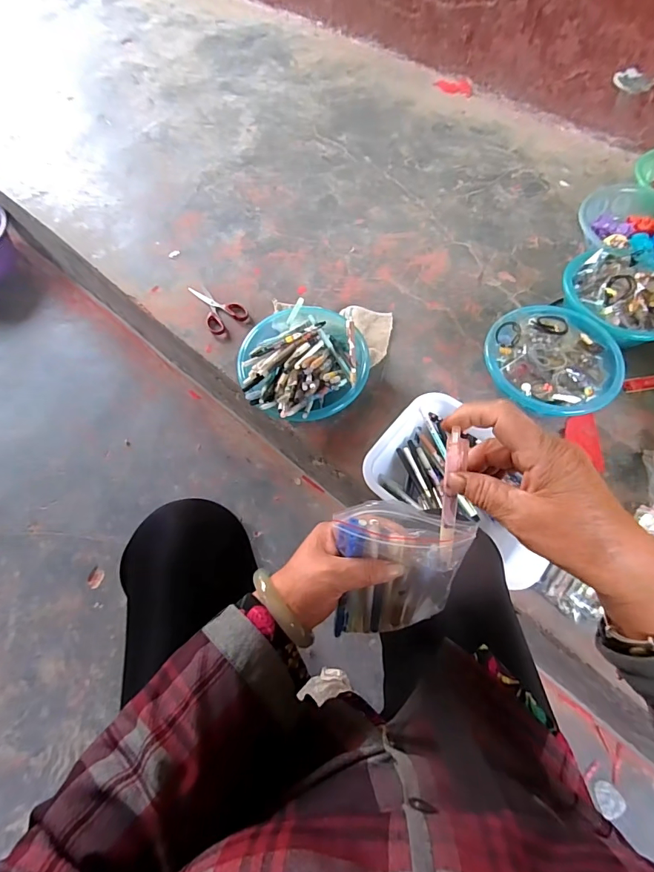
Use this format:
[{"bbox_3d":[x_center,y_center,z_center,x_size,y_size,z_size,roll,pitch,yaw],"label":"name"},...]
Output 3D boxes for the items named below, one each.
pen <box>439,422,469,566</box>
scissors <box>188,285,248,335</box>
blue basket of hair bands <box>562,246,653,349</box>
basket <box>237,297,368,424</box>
[{"bbox_3d":[0.091,0.052,0.315,0.014,0.128,0.008,-9,33,-5],"label":"pen"},{"bbox_3d":[-0.232,-0.276,0.899,0.084,0.005,0.148,-32,68,-15],"label":"scissors"},{"bbox_3d":[0.557,-0.266,0.818,0.219,0.081,0.218,0,64,-1],"label":"blue basket of hair bands"},{"bbox_3d":[-0.050,-0.139,0.764,0.220,0.117,0.256,-20,66,-10],"label":"basket"}]

